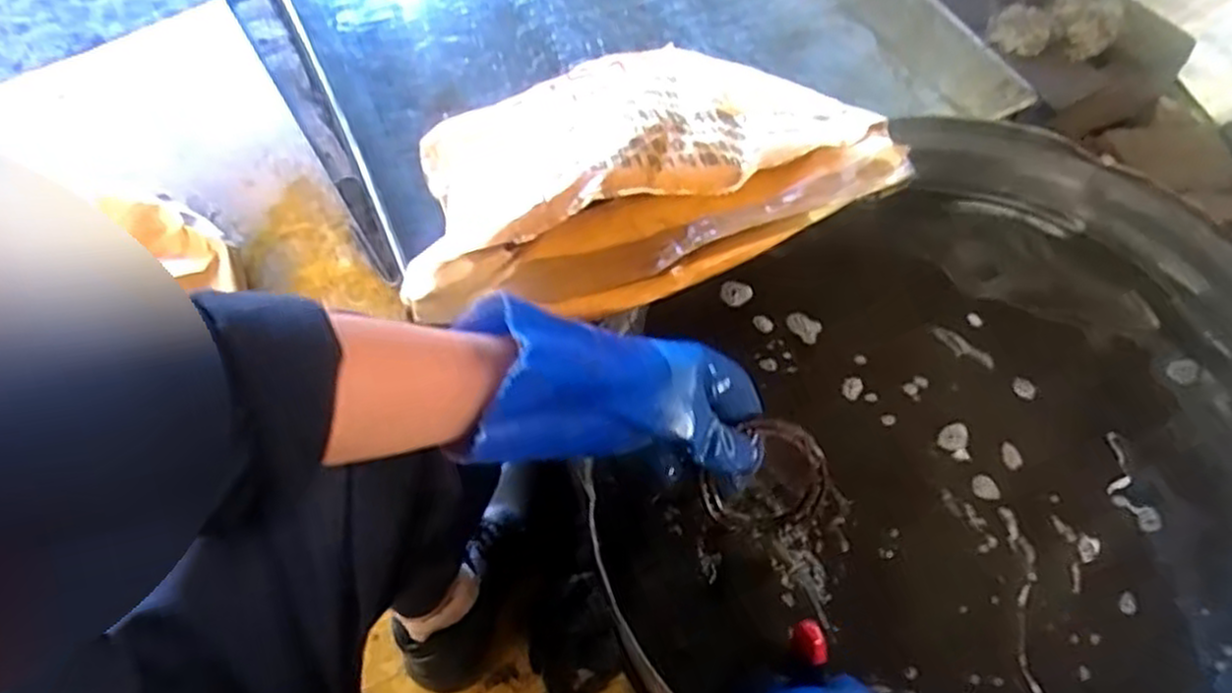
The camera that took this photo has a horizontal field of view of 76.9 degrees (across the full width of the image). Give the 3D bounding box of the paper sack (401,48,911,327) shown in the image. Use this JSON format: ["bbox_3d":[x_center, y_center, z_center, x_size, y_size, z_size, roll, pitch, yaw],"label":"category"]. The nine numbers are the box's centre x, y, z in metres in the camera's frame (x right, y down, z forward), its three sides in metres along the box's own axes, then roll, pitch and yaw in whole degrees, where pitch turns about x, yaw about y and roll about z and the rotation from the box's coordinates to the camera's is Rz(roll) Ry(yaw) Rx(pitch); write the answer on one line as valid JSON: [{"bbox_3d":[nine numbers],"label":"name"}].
[{"bbox_3d":[-0.032,-0.191,0.769,0.363,0.106,0.581,-21,30,-12],"label":"paper sack"}]

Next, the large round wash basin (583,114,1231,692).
[{"bbox_3d":[0.279,0.078,0.588,0.513,0.119,0.539,-1,62,2],"label":"large round wash basin"}]

